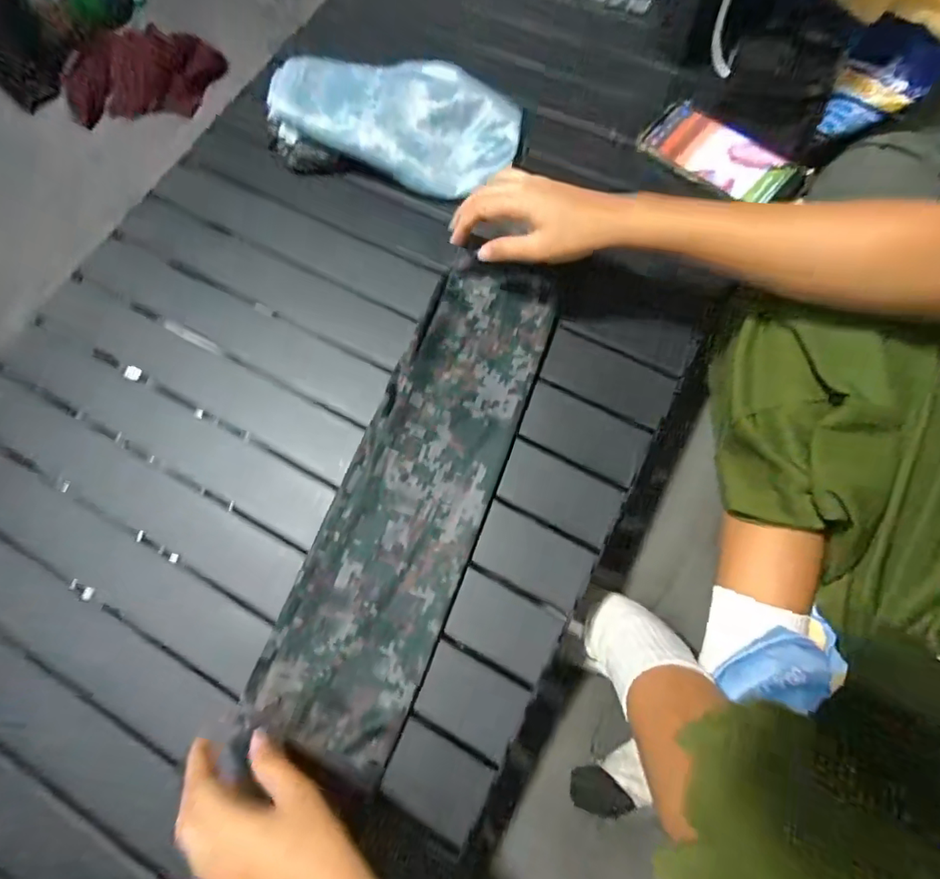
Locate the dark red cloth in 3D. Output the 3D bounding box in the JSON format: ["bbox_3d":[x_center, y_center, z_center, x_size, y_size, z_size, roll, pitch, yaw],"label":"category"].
[{"bbox_3d":[-0.811,-0.908,1.268,0.363,0.178,0.036,-19,48,-18],"label":"dark red cloth"}]

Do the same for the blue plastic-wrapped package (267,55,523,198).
[{"bbox_3d":[-0.074,-0.336,0.542,0.266,0.062,0.133,14,71,7],"label":"blue plastic-wrapped package"}]

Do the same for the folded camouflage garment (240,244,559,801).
[{"bbox_3d":[-0.041,0.031,0.429,0.121,0.019,0.426,20,74,9],"label":"folded camouflage garment"}]

